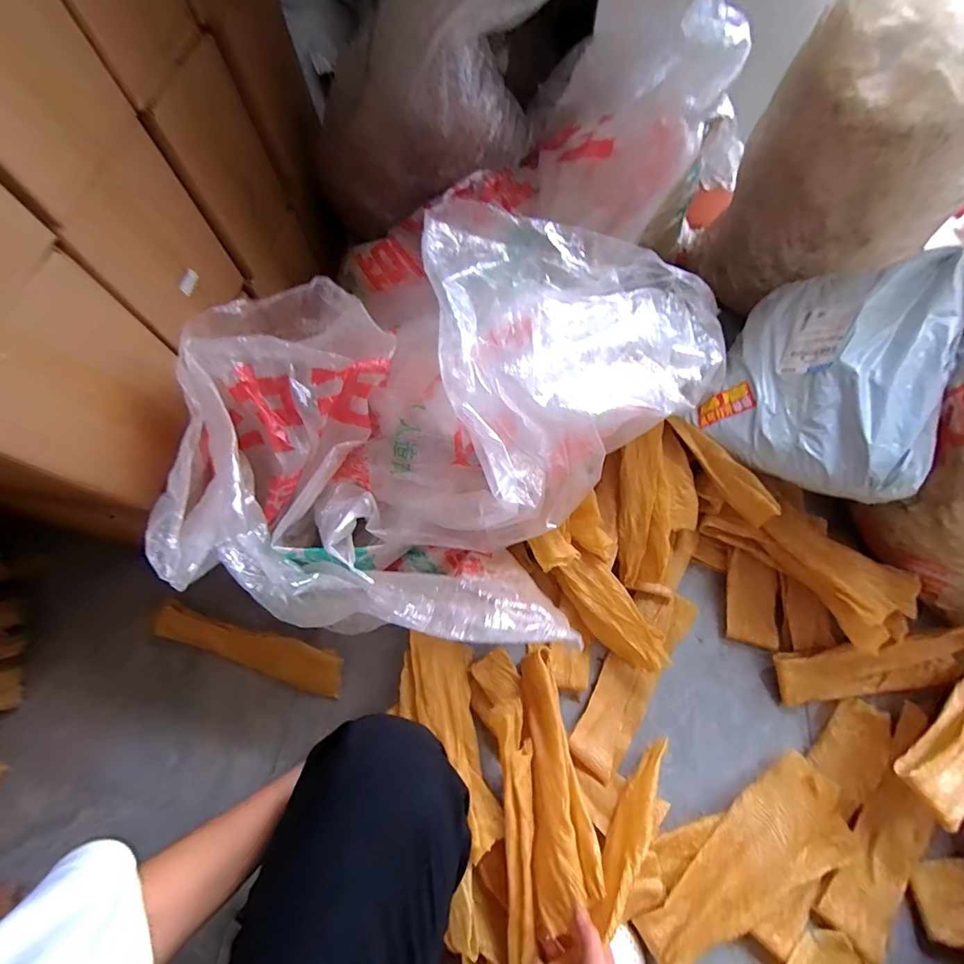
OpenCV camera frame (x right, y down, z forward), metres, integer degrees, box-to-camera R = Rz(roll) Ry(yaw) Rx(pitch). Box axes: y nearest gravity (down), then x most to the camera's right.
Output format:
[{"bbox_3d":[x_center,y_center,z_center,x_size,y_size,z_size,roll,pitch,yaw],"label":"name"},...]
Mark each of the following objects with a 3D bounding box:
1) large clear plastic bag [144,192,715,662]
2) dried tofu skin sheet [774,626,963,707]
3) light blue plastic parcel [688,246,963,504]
[{"bbox_3d":[-0.036,-0.096,0.599,0.543,0.274,0.670,27,70,13],"label":"large clear plastic bag"},{"bbox_3d":[0.593,0.272,0.624,0.303,0.028,0.074,-8,66,-1],"label":"dried tofu skin sheet"},{"bbox_3d":[0.524,-0.157,0.663,0.302,0.130,0.378,12,73,46],"label":"light blue plastic parcel"}]

